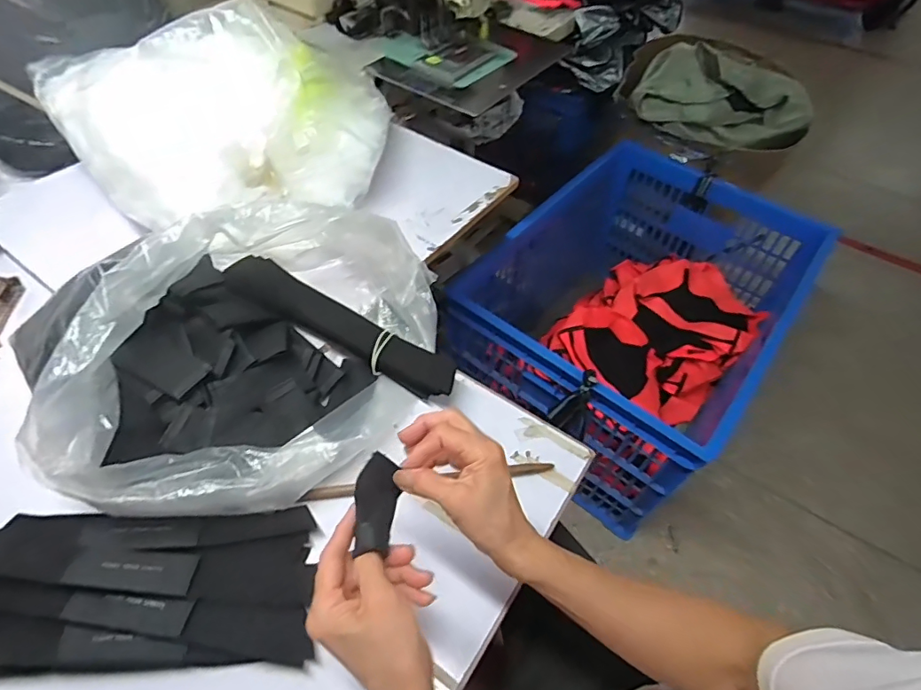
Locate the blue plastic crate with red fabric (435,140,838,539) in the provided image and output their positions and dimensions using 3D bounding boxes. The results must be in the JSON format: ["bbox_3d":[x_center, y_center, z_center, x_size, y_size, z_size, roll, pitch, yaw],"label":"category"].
[{"bbox_3d":[0.449,-0.081,1.411,0.689,0.487,0.855,37,60,24],"label":"blue plastic crate with red fabric"}]

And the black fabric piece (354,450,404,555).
[{"bbox_3d":[-0.065,0.122,0.391,0.029,0.025,0.069,2,64,0],"label":"black fabric piece"}]

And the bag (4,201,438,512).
[{"bbox_3d":[-0.204,-0.015,0.566,0.330,0.179,0.398,7,52,4],"label":"bag"}]

